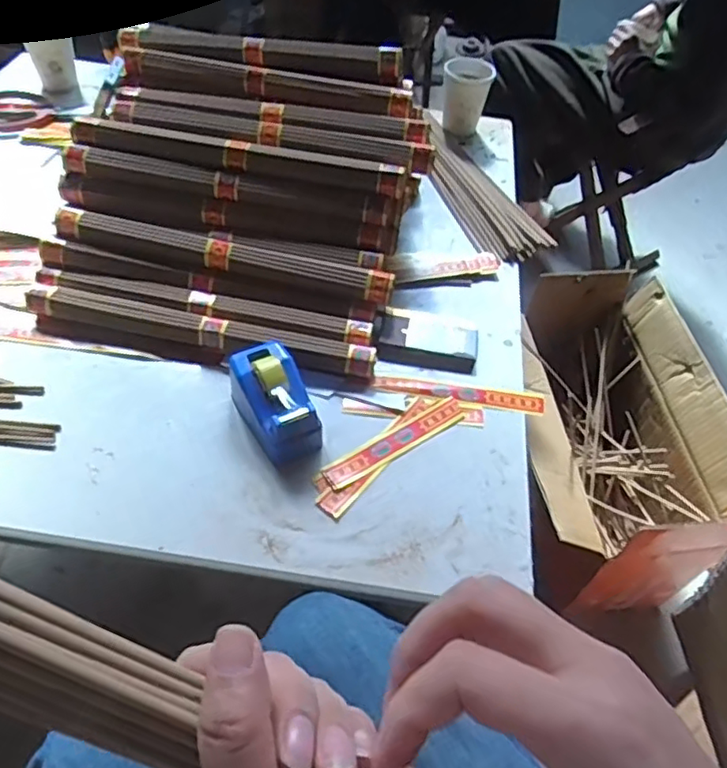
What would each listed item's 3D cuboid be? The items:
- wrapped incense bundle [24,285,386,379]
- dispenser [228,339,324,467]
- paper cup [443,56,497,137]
[{"bbox_3d":[-0.160,-0.047,0.610,0.342,0.029,0.048,12,52,3],"label":"wrapped incense bundle"},{"bbox_3d":[-0.078,0.016,0.551,0.058,0.056,0.105,-20,57,-20],"label":"dispenser"},{"bbox_3d":[0.150,-0.427,0.915,0.073,0.089,0.081,14,52,5],"label":"paper cup"}]

